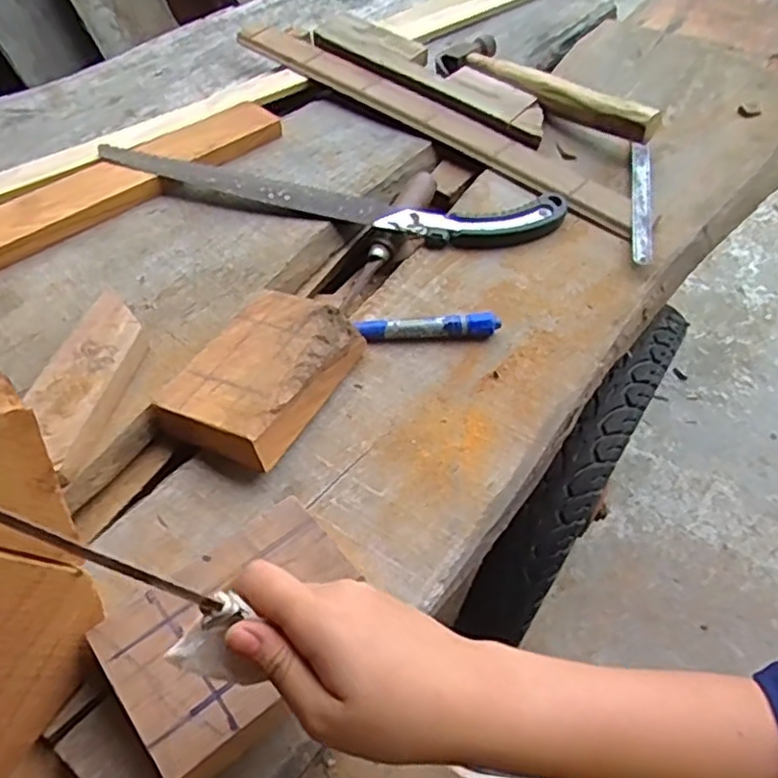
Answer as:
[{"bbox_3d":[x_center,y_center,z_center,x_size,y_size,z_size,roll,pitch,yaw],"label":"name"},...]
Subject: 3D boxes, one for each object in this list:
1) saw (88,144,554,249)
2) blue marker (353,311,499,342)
[{"bbox_3d":[-0.065,-0.196,0.715,0.486,0.035,0.082,6,55,5],"label":"saw"},{"bbox_3d":[0.036,-0.054,0.612,0.125,0.022,0.020,-4,55,-2],"label":"blue marker"}]

